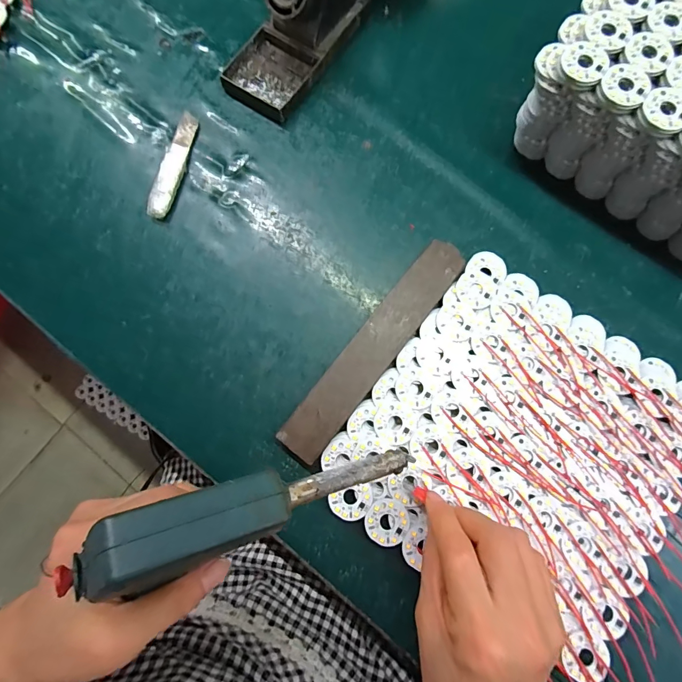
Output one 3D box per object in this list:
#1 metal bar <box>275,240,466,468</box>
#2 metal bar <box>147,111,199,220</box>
[{"bbox_3d":[0.027,0.004,0.302,0.034,0.017,0.198,38,82,7],"label":"metal bar"},{"bbox_3d":[-0.149,-0.159,0.347,0.019,0.004,0.106,12,80,3],"label":"metal bar"}]

